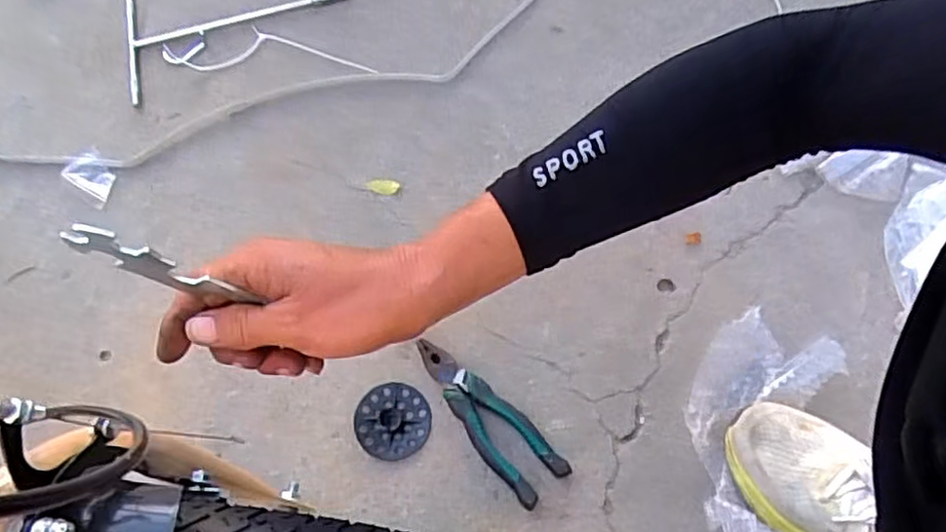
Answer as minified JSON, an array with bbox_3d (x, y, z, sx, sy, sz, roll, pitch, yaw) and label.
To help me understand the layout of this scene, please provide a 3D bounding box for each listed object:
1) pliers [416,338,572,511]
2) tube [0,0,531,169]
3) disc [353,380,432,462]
[{"bbox_3d":[0.012,0.144,0.646,0.056,0.015,0.188,-40,72,-9],"label":"pliers"},{"bbox_3d":[-0.237,-0.253,0.793,0.681,0.035,0.283,-36,85,-6],"label":"tube"},{"bbox_3d":[-0.081,0.155,0.655,0.073,0.010,0.072,-2,70,5],"label":"disc"}]

